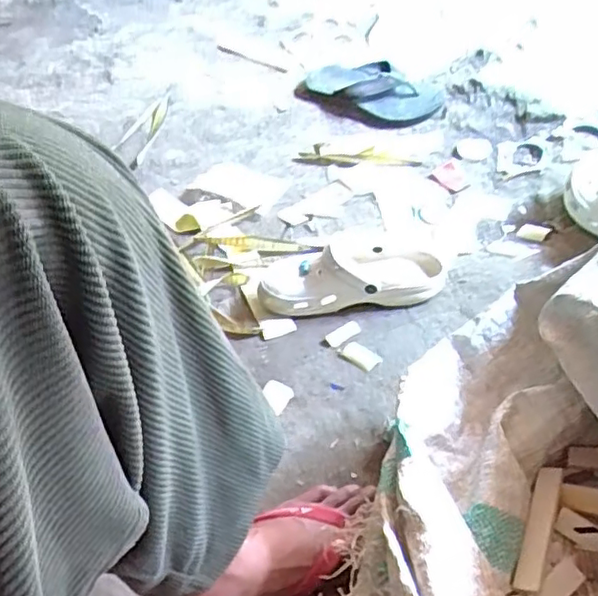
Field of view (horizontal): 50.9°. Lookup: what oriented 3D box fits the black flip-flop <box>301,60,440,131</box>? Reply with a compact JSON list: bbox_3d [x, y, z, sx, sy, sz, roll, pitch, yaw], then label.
[{"bbox_3d":[0.129,-0.378,1.139,0.265,0.045,0.127,16,54,17],"label":"black flip-flop"}]

